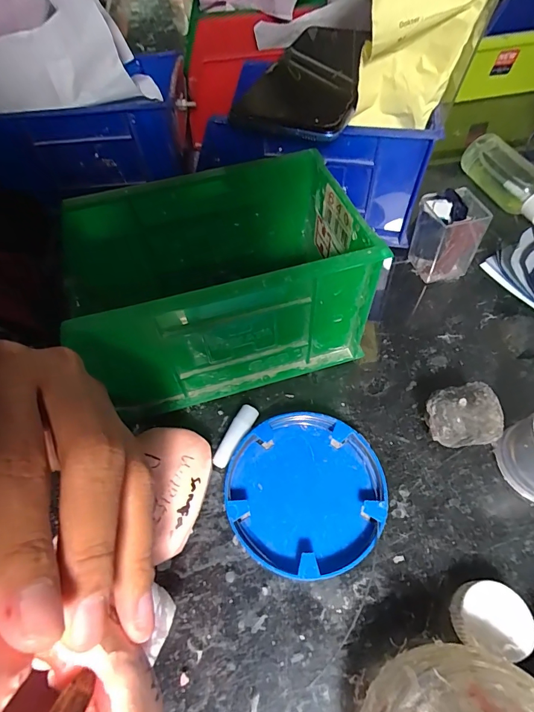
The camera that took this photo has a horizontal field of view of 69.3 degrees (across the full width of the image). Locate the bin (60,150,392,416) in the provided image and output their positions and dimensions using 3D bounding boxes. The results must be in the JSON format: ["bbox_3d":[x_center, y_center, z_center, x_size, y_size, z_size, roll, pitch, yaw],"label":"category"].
[{"bbox_3d":[-0.033,-0.037,0.231,0.161,0.091,0.097,-16,56,-6],"label":"bin"}]

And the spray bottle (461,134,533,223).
[{"bbox_3d":[0.200,-0.138,0.316,0.029,0.031,0.116,-9,56,-2],"label":"spray bottle"}]

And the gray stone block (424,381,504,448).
[{"bbox_3d":[0.102,0.035,0.207,0.031,0.033,0.028,-8,56,-1],"label":"gray stone block"}]

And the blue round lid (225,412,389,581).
[{"bbox_3d":[0.020,0.070,0.201,0.078,0.017,0.077,-2,56,3],"label":"blue round lid"}]

